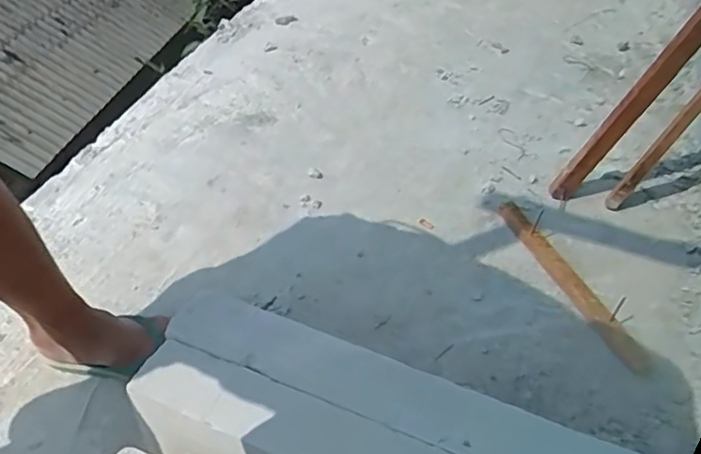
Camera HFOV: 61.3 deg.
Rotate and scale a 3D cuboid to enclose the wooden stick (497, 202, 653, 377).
[{"bbox_3d":[0.348,0.080,0.954,0.041,0.017,0.370,-16,48,-13],"label":"wooden stick"}]

